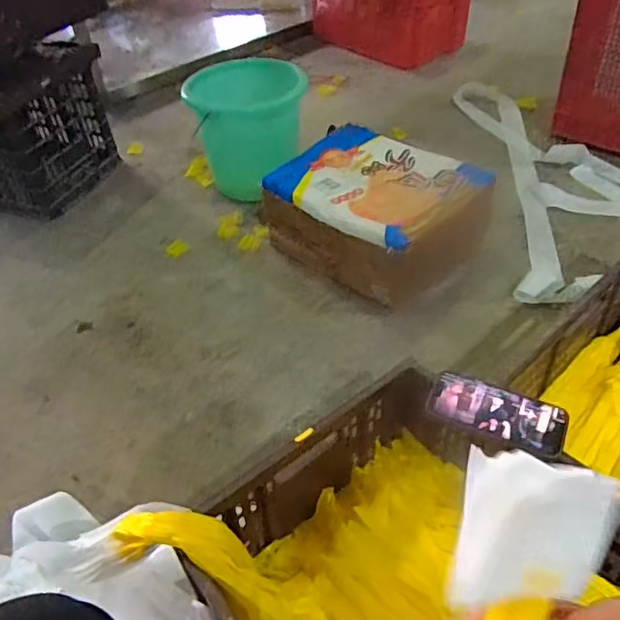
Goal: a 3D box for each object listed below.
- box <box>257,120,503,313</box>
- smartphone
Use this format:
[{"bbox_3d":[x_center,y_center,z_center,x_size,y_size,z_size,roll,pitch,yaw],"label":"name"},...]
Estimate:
[{"bbox_3d":[0.147,-0.218,1.287,0.411,0.173,0.320,32,56,31],"label":"box"},{"bbox_3d":[0.233,0.126,0.726,0.163,0.010,0.079,15,47,19],"label":"smartphone"}]

